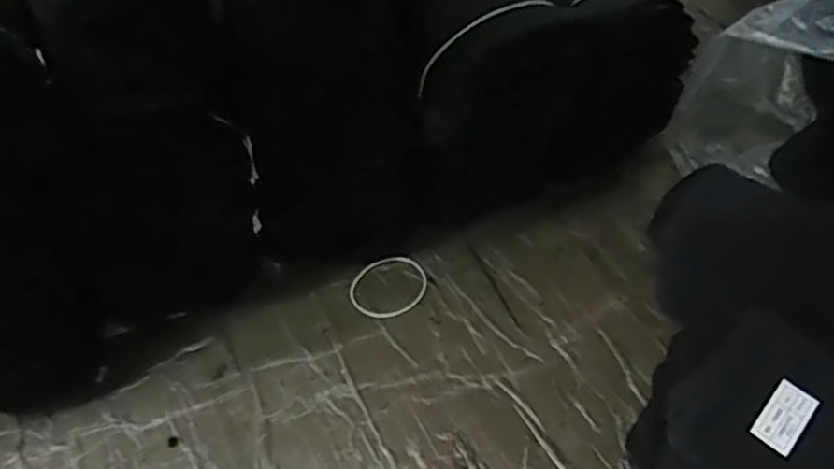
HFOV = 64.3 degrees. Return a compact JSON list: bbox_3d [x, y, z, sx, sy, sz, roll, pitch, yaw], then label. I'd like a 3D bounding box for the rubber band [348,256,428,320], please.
[{"bbox_3d":[-0.020,0.038,0.483,0.057,0.004,0.048,-17,56,-11],"label":"rubber band"}]

